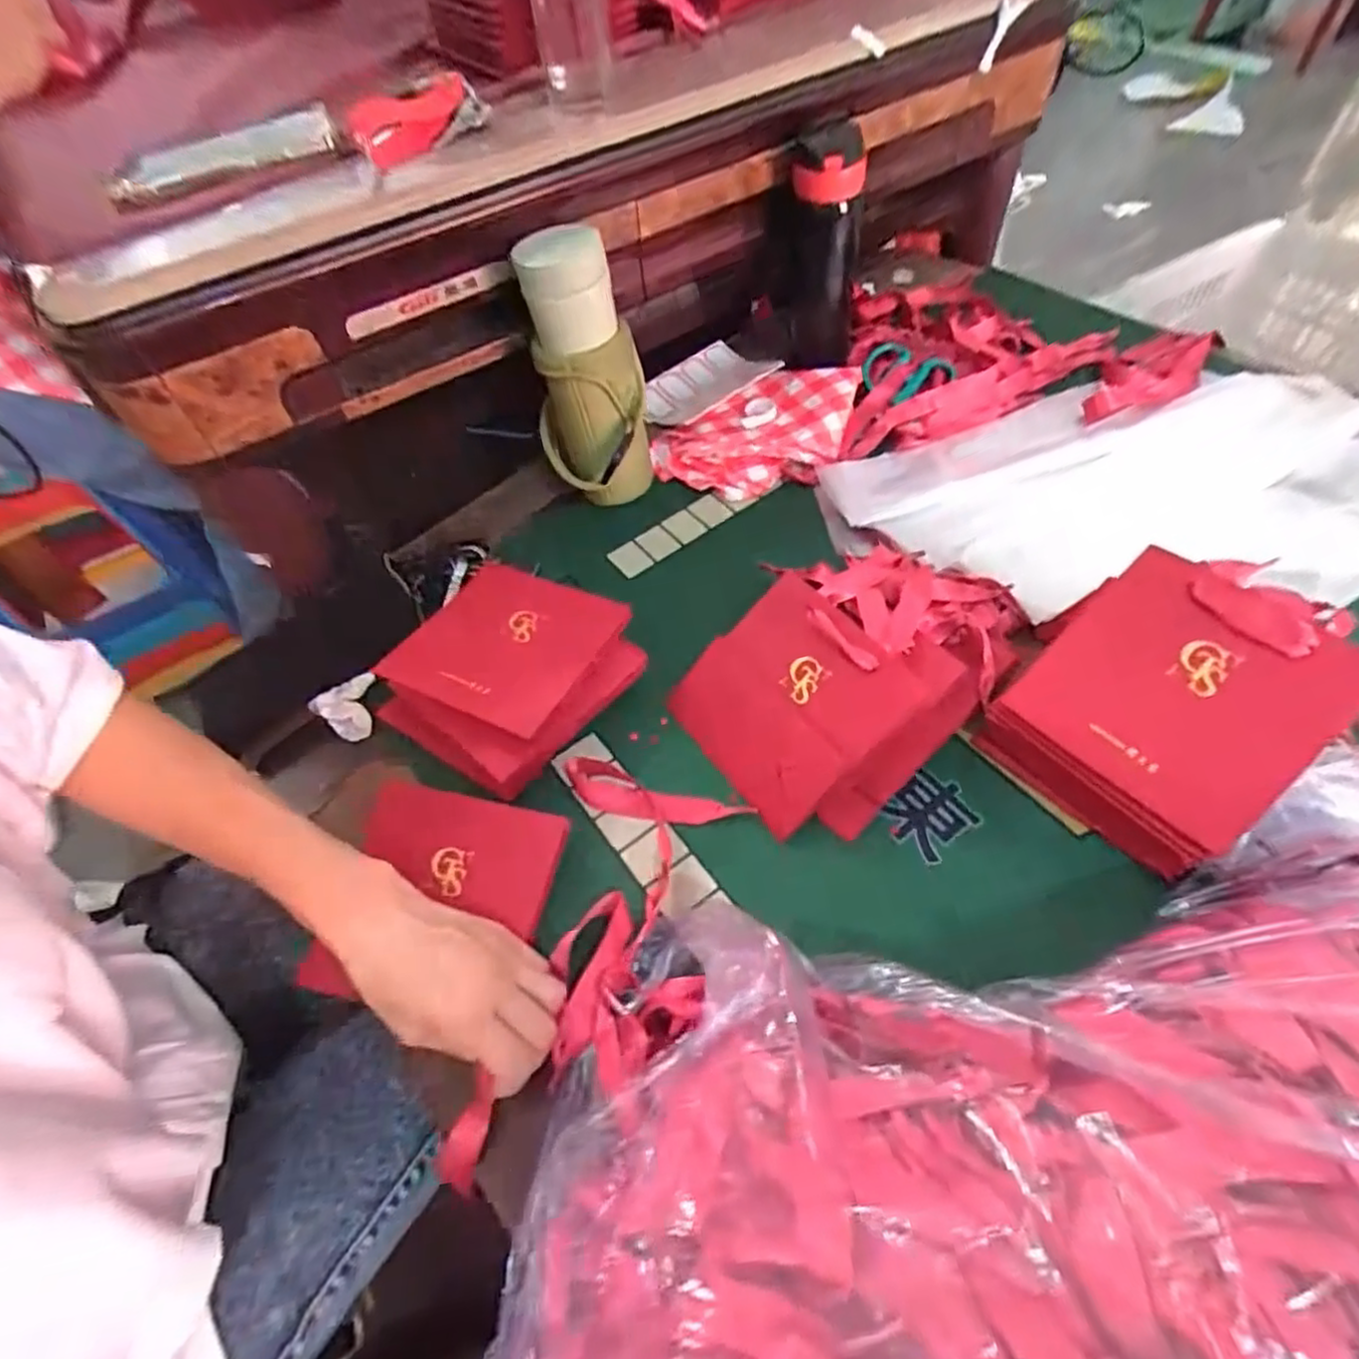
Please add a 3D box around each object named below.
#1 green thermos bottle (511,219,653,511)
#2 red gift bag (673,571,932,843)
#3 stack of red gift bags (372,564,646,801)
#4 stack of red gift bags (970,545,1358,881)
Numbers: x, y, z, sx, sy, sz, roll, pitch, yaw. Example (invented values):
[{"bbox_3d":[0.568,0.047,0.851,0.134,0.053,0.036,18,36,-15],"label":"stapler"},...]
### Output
[{"bbox_3d":[-0.081,-0.249,0.601,0.095,0.226,0.092,-10,56,-2],"label":"green thermos bottle"},{"bbox_3d":[0.075,0.013,0.494,0.138,0.015,0.140,-48,62,10],"label":"red gift bag"},{"bbox_3d":[-0.127,-0.006,0.537,0.162,0.053,0.162,27,62,21],"label":"stack of red gift bags"},{"bbox_3d":[0.304,0.015,0.444,0.176,0.067,0.159,-49,59,7],"label":"stack of red gift bags"}]

